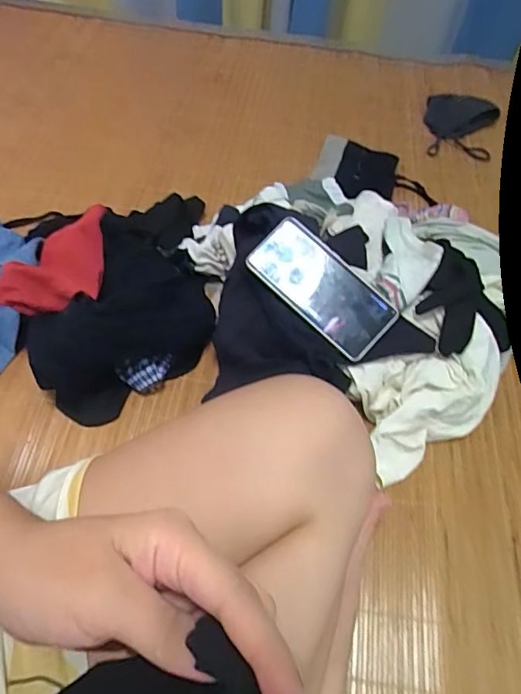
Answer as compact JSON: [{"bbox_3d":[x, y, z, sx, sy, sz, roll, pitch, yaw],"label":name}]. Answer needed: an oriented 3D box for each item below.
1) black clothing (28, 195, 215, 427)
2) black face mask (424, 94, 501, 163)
[{"bbox_3d":[-0.136,-0.079,0.575,0.154,0.110,0.324,11,56,4],"label":"black clothing"},{"bbox_3d":[0.361,-0.409,0.881,0.125,0.031,0.186,18,57,10],"label":"black face mask"}]

